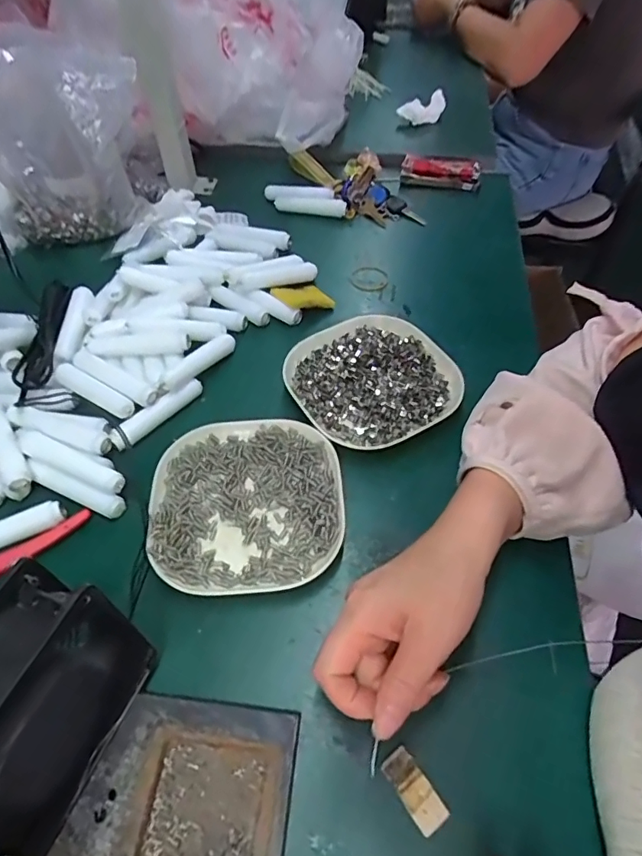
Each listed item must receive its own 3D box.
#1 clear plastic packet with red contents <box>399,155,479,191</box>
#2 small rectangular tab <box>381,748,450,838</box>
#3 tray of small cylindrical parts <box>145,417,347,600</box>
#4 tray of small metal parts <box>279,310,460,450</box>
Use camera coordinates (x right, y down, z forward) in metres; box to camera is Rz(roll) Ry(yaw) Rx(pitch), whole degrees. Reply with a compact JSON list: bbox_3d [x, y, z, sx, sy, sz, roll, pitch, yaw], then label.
[{"bbox_3d":[0.157,-0.338,0.659,0.100,0.025,0.035,10,55,3],"label":"clear plastic packet with red contents"},{"bbox_3d":[0.052,0.202,0.279,0.018,0.004,0.039,-28,62,-21],"label":"small rectangular tab"},{"bbox_3d":[-0.056,0.053,0.378,0.138,0.019,0.138,-2,56,-5],"label":"tray of small cylindrical parts"},{"bbox_3d":[0.044,-0.045,0.452,0.140,0.019,0.137,-28,62,-21],"label":"tray of small metal parts"}]

